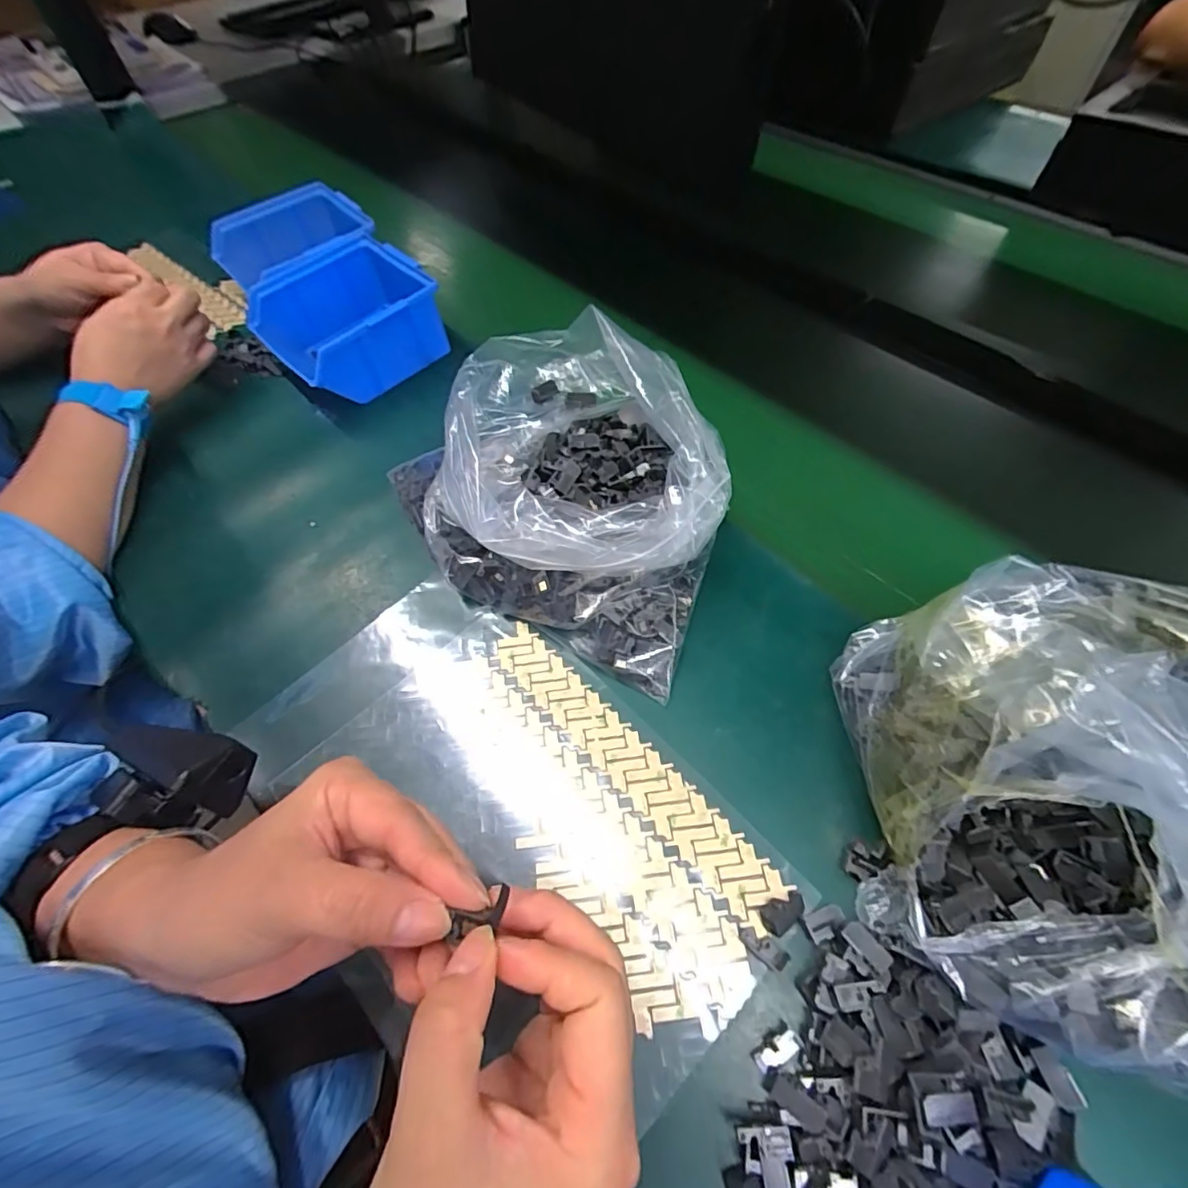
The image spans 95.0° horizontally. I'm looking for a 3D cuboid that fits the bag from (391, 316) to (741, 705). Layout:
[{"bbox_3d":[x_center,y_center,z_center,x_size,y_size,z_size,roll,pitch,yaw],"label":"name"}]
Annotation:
[{"bbox_3d":[-0.003,-0.069,0.356,0.174,0.106,0.196,18,60,14],"label":"bag"}]

